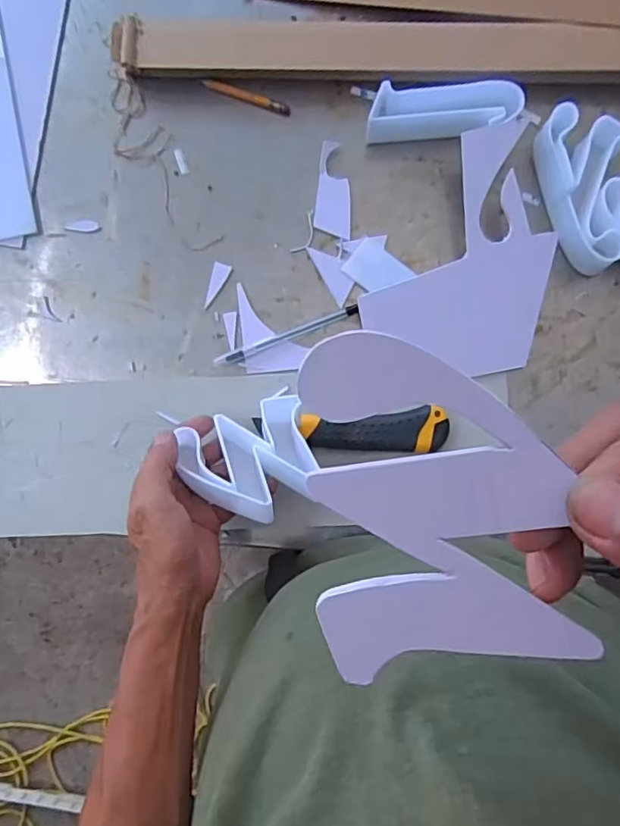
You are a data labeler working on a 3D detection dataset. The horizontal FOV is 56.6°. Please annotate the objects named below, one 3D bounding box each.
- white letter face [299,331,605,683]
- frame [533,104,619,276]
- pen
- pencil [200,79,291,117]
[{"bbox_3d":[0.036,0.027,0.168,0.073,0.006,0.104,-10,100,10],"label":"white letter face"},{"bbox_3d":[0.271,-0.167,0.493,0.211,0.039,0.098,42,91,3],"label":"frame"},{"bbox_3d":[-0.021,-0.070,0.519,0.136,0.007,0.011,-21,88,3],"label":"pen"},{"bbox_3d":[-0.059,-0.295,0.534,0.086,0.004,0.011,21,90,4],"label":"pencil"}]

